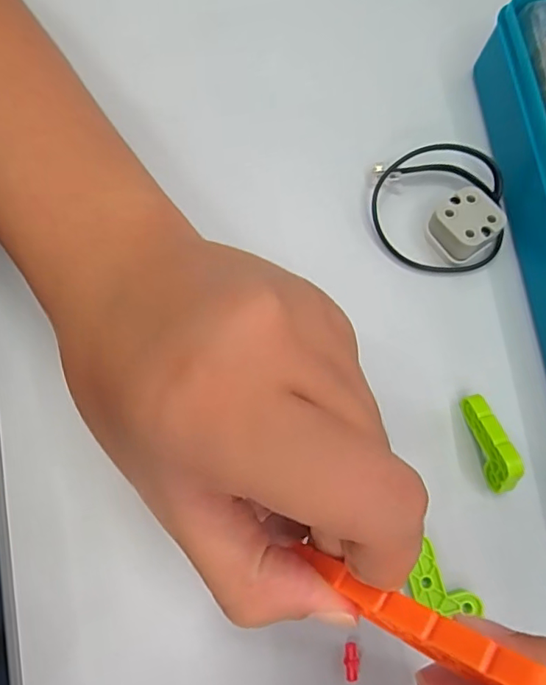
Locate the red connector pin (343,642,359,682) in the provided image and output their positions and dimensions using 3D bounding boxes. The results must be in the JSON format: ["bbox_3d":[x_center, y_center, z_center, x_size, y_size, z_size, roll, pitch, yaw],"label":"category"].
[{"bbox_3d":[0.030,0.120,0.194,0.005,0.004,0.012,0,76,-5],"label":"red connector pin"}]

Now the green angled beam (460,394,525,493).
[{"bbox_3d":[0.088,0.040,0.208,0.009,0.020,0.038,-12,78,-8],"label":"green angled beam"}]

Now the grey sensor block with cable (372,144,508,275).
[{"bbox_3d":[0.074,-0.059,0.232,0.055,0.022,0.053,-5,77,-7],"label":"grey sensor block with cable"}]

